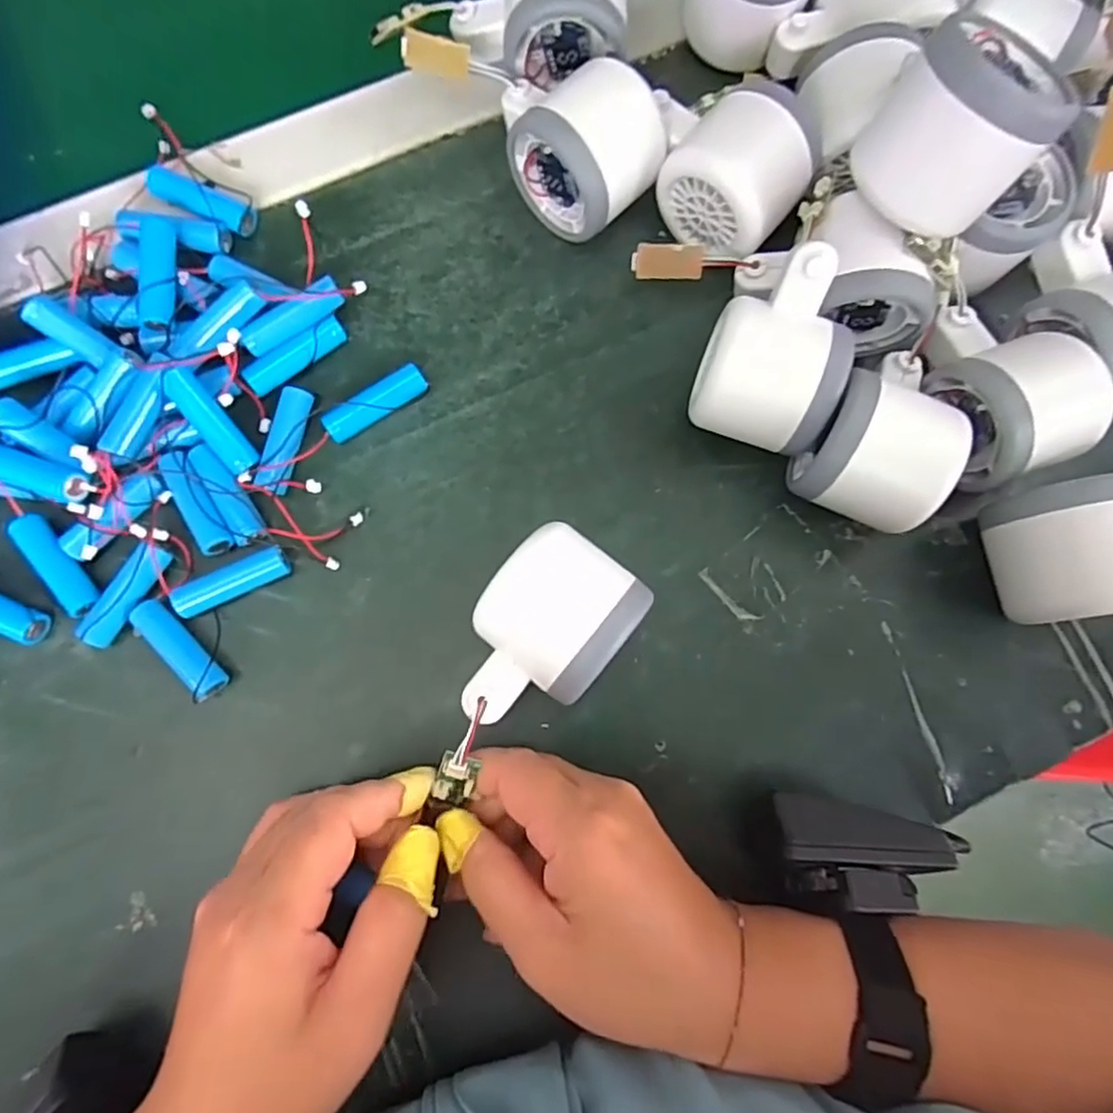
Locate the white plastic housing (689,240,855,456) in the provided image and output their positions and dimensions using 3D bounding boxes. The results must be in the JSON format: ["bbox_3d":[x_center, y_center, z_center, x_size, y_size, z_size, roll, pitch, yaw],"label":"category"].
[{"bbox_3d":[0.093,-0.085,0.286,0.057,0.068,0.068,22,82,1],"label":"white plastic housing"}]

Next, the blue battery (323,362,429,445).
[{"bbox_3d":[-0.085,-0.072,0.307,0.051,0.014,0.014,-33,84,-6],"label":"blue battery"}]

